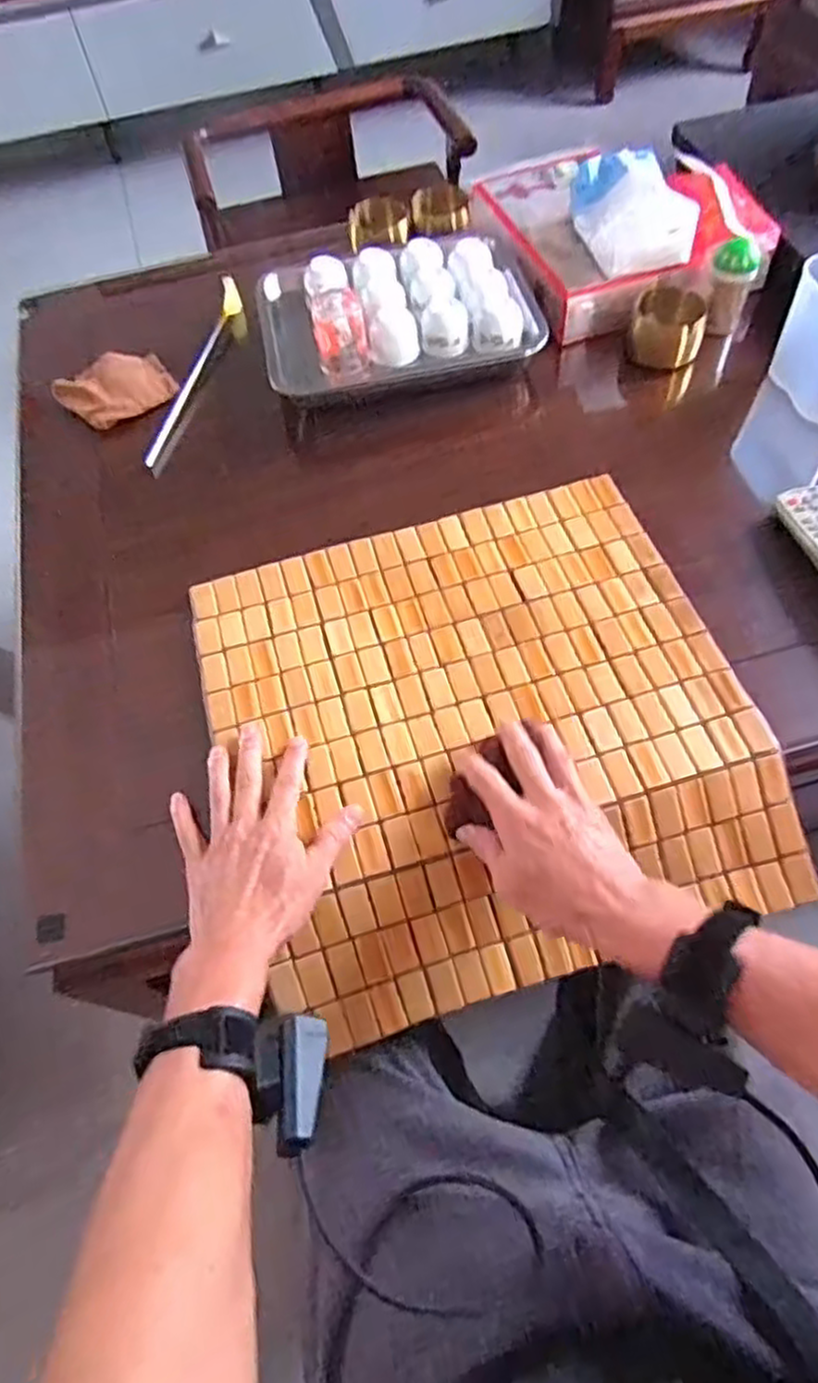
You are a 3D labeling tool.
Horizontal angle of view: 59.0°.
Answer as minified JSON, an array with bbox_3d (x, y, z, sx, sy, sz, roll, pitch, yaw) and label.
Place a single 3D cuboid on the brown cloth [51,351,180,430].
[{"bbox_3d":[-0.329,-0.343,0.814,0.119,0.017,0.094,-32,64,-13],"label":"brown cloth"}]

